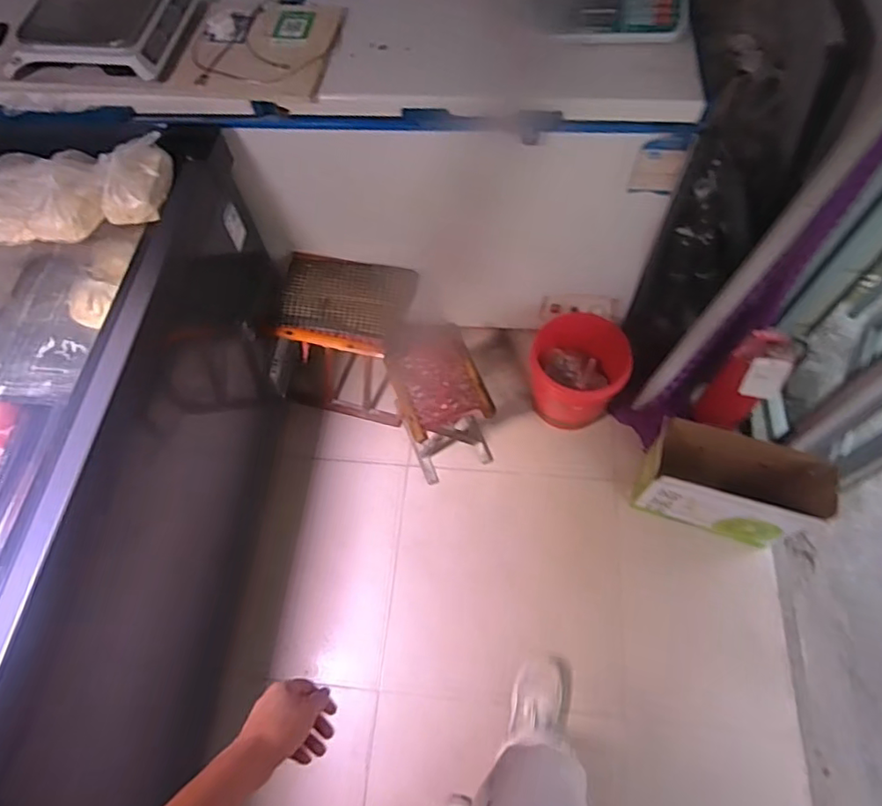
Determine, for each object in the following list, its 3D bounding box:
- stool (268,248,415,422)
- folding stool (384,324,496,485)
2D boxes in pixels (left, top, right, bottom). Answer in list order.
[{"bbox_3d":[-0.261,-0.178,1.657,0.358,0.408,0.311,7,63,6],"label":"stool"},{"bbox_3d":[-0.004,-0.003,1.620,0.231,0.354,0.310,-21,64,-8],"label":"folding stool"}]

